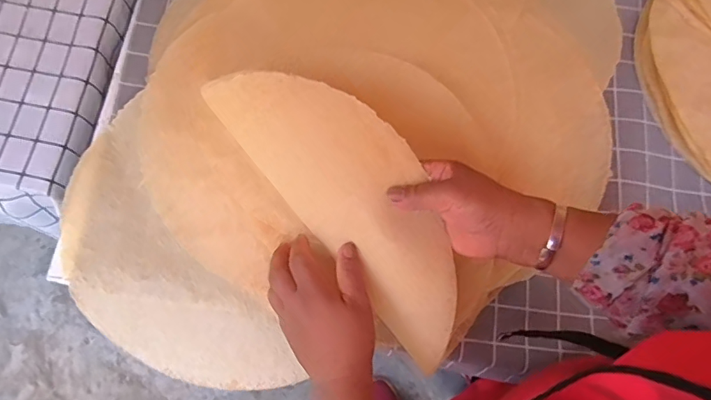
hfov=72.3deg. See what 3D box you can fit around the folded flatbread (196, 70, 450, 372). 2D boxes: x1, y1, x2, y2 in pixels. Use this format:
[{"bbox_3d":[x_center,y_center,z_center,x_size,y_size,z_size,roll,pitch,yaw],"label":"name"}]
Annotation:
[{"bbox_3d":[-0.006,-0.008,0.450,0.323,0.032,0.129,48,113,5],"label":"folded flatbread"}]

